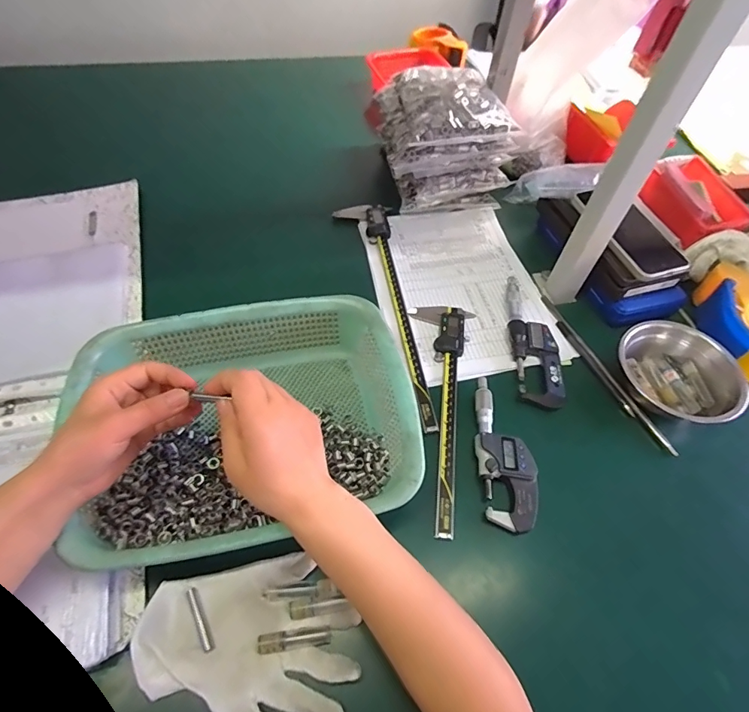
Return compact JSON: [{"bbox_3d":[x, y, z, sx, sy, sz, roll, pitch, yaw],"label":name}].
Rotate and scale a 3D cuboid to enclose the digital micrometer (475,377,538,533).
[{"bbox_3d":[0.133,0.094,0.451,0.054,0.021,0.162,1,55,-3],"label":"digital micrometer"}]

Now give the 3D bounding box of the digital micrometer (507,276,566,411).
[{"bbox_3d":[0.193,-0.022,0.534,0.052,0.022,0.180,3,55,-2],"label":"digital micrometer"}]

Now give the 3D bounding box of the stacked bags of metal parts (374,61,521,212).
[{"bbox_3d":[0.105,-0.339,0.678,0.168,0.145,0.204,-4,55,-7],"label":"stacked bags of metal parts"}]

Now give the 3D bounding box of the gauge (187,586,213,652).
[{"bbox_3d":[-0.144,0.216,0.357,0.007,0.006,0.049,-23,59,-18],"label":"gauge"}]

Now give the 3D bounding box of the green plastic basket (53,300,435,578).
[{"bbox_3d":[-0.112,0.065,0.416,0.285,0.087,0.225,-11,56,-11],"label":"green plastic basket"}]

